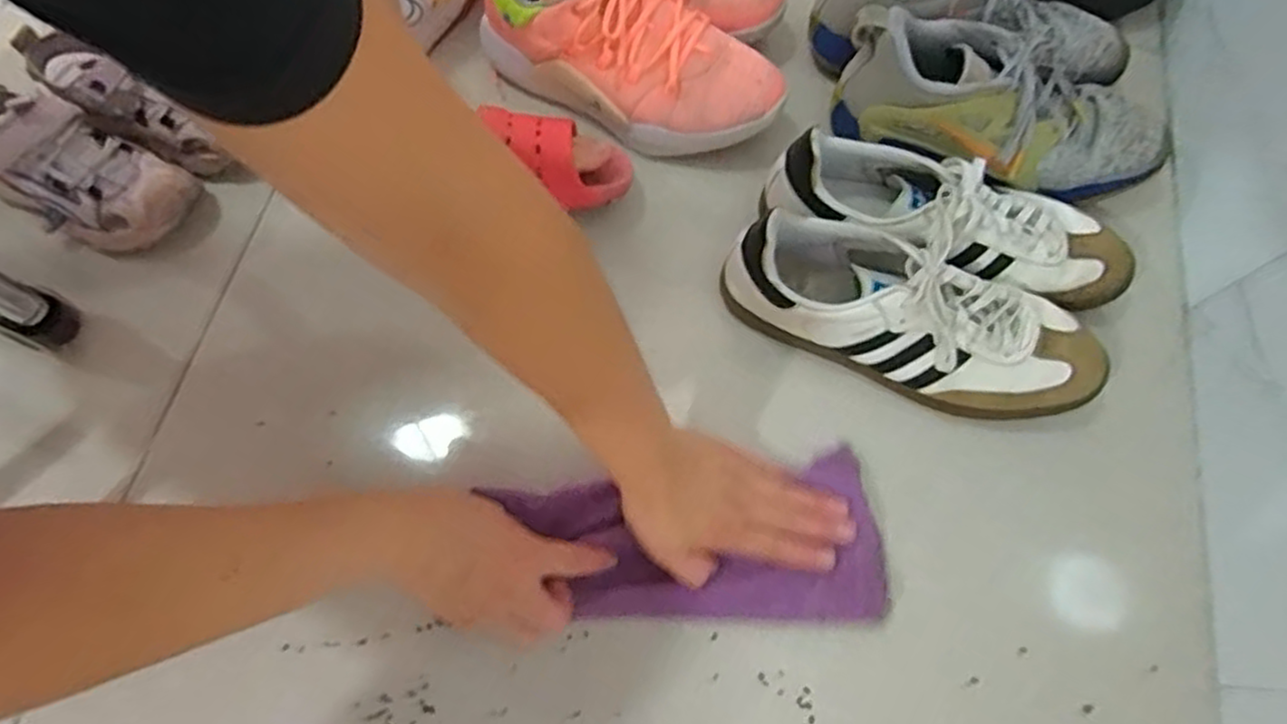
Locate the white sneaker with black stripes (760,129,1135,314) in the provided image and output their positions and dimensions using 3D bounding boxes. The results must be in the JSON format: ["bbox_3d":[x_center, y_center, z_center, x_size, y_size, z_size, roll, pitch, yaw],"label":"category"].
[{"bbox_3d":[0.253,-0.115,0.589,0.289,0.088,0.111,12,70,3],"label":"white sneaker with black stripes"}]

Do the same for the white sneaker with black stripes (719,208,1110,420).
[{"bbox_3d":[0.209,-0.035,0.569,0.300,0.093,0.104,20,70,6],"label":"white sneaker with black stripes"}]

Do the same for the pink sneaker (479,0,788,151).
[{"bbox_3d":[-0.013,-0.281,0.644,0.277,0.106,0.128,19,70,5],"label":"pink sneaker"}]

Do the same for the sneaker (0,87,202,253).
[{"bbox_3d":[-0.478,-0.156,0.602,0.177,0.086,0.088,25,71,8],"label":"sneaker"}]

